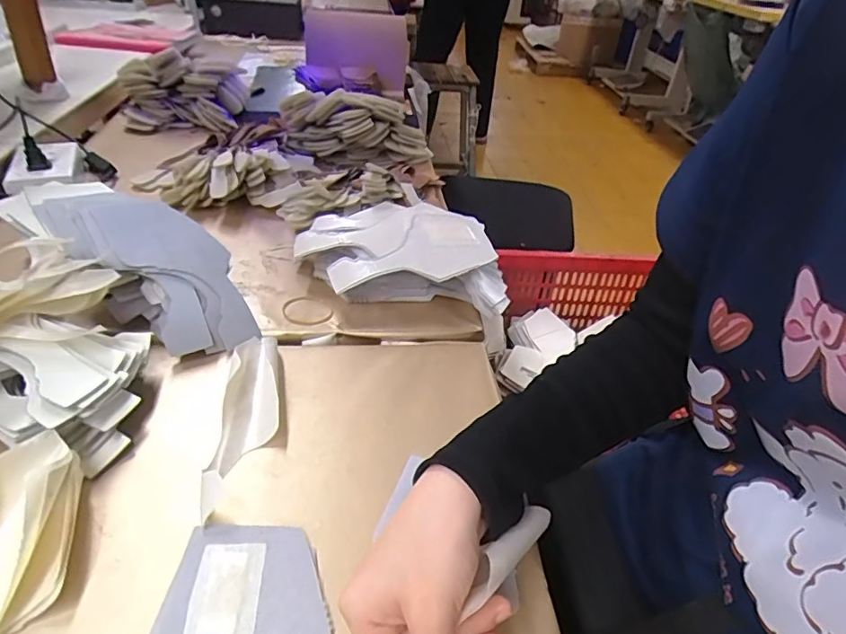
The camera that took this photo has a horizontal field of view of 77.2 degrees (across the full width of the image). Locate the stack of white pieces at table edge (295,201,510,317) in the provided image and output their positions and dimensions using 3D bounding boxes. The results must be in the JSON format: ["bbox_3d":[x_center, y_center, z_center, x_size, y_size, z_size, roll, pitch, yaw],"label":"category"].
[{"bbox_3d":[-0.021,-0.064,0.559,0.214,0.065,0.132,2,37,-6],"label":"stack of white pieces at table edge"}]

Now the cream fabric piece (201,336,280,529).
[{"bbox_3d":[-0.136,0.067,0.407,0.047,0.028,0.171,0,37,-8],"label":"cream fabric piece"}]

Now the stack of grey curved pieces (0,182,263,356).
[{"bbox_3d":[-0.257,-0.064,0.491,0.260,0.038,0.113,35,43,9],"label":"stack of grey curved pieces"}]

